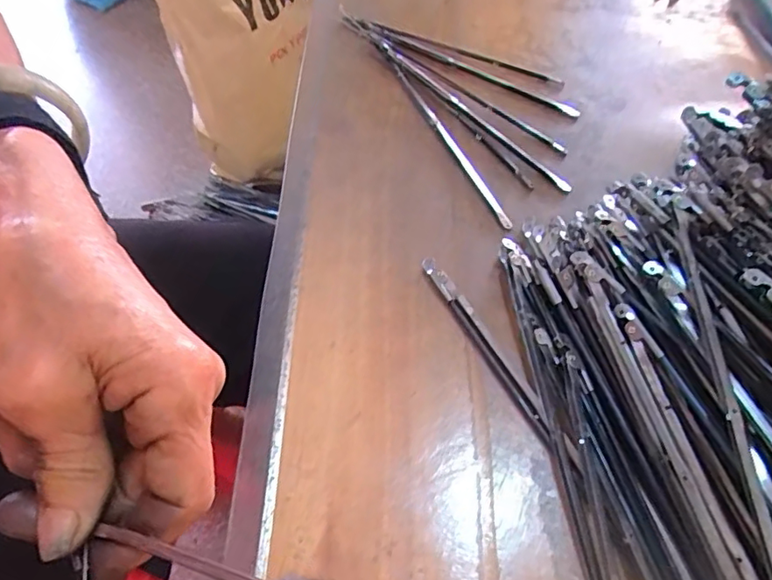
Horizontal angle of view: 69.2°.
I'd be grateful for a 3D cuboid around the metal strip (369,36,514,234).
[{"bbox_3d":[0.031,-0.107,0.354,0.005,0.012,0.187,-19,56,-14],"label":"metal strip"}]

